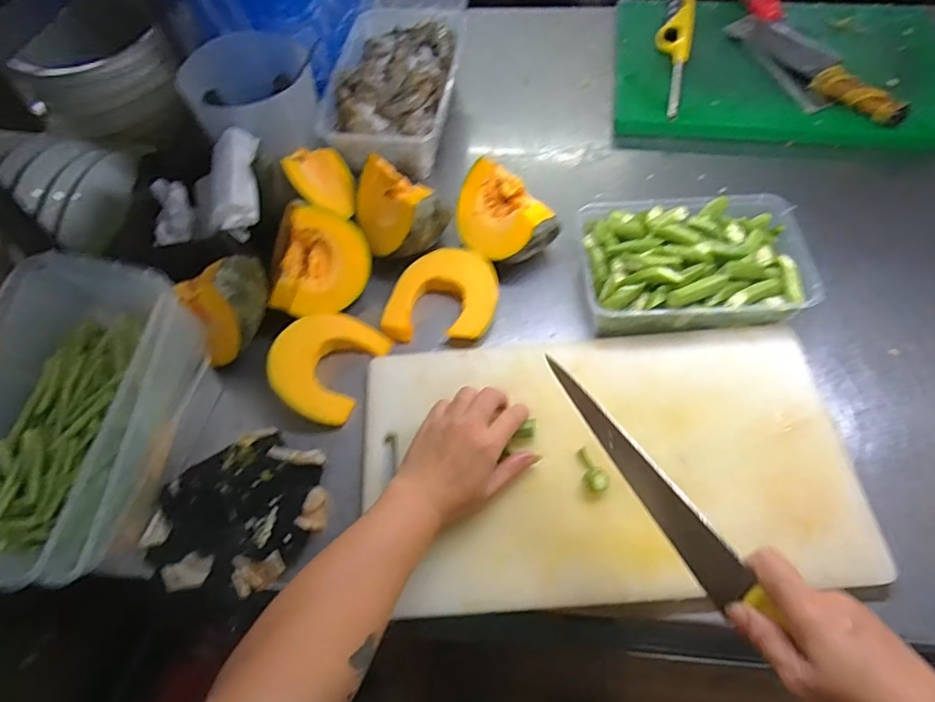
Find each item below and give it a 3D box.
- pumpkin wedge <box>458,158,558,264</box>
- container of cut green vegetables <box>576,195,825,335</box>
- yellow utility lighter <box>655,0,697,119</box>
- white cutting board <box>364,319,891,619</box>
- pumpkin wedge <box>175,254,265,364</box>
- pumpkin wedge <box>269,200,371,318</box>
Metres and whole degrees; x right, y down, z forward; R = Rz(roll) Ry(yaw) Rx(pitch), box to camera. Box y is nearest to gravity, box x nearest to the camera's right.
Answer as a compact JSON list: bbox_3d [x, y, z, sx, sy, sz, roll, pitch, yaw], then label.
[{"bbox_3d":[0.034,-0.139,0.621,0.075,0.078,0.122,-39,64,-18],"label":"pumpkin wedge"},{"bbox_3d":[0.233,-0.098,0.586,0.221,0.066,0.154,-5,59,2],"label":"container of cut green vegetables"},{"bbox_3d":[0.292,-0.428,0.790,0.048,0.014,0.266,11,61,11],"label":"yellow utility lighter"},{"bbox_3d":[0.124,0.095,0.516,0.434,0.029,0.244,-5,59,1],"label":"white cutting board"},{"bbox_3d":[-0.237,-0.047,0.557,0.082,0.071,0.082,-25,61,-10],"label":"pumpkin wedge"},{"bbox_3d":[-0.160,-0.097,0.586,0.109,0.082,0.091,-13,59,-3],"label":"pumpkin wedge"}]

